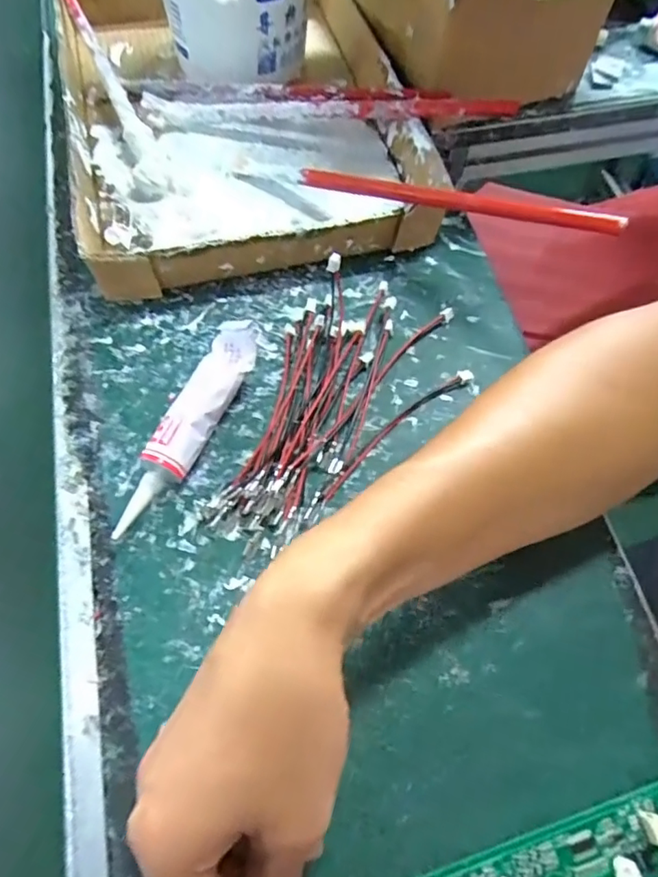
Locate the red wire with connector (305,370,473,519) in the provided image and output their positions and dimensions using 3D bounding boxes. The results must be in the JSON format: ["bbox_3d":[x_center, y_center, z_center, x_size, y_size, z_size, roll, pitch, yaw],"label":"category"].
[{"bbox_3d":[0.034,-0.001,0.309,0.129,0.006,0.012,-39,72,-17],"label":"red wire with connector"}]

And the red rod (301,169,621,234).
[{"bbox_3d":[0.068,-0.144,0.328,0.200,0.013,0.007,22,66,25],"label":"red rod"}]

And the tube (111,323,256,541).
[{"bbox_3d":[-0.072,-0.012,0.301,0.030,0.025,0.140,18,66,7],"label":"tube"}]

